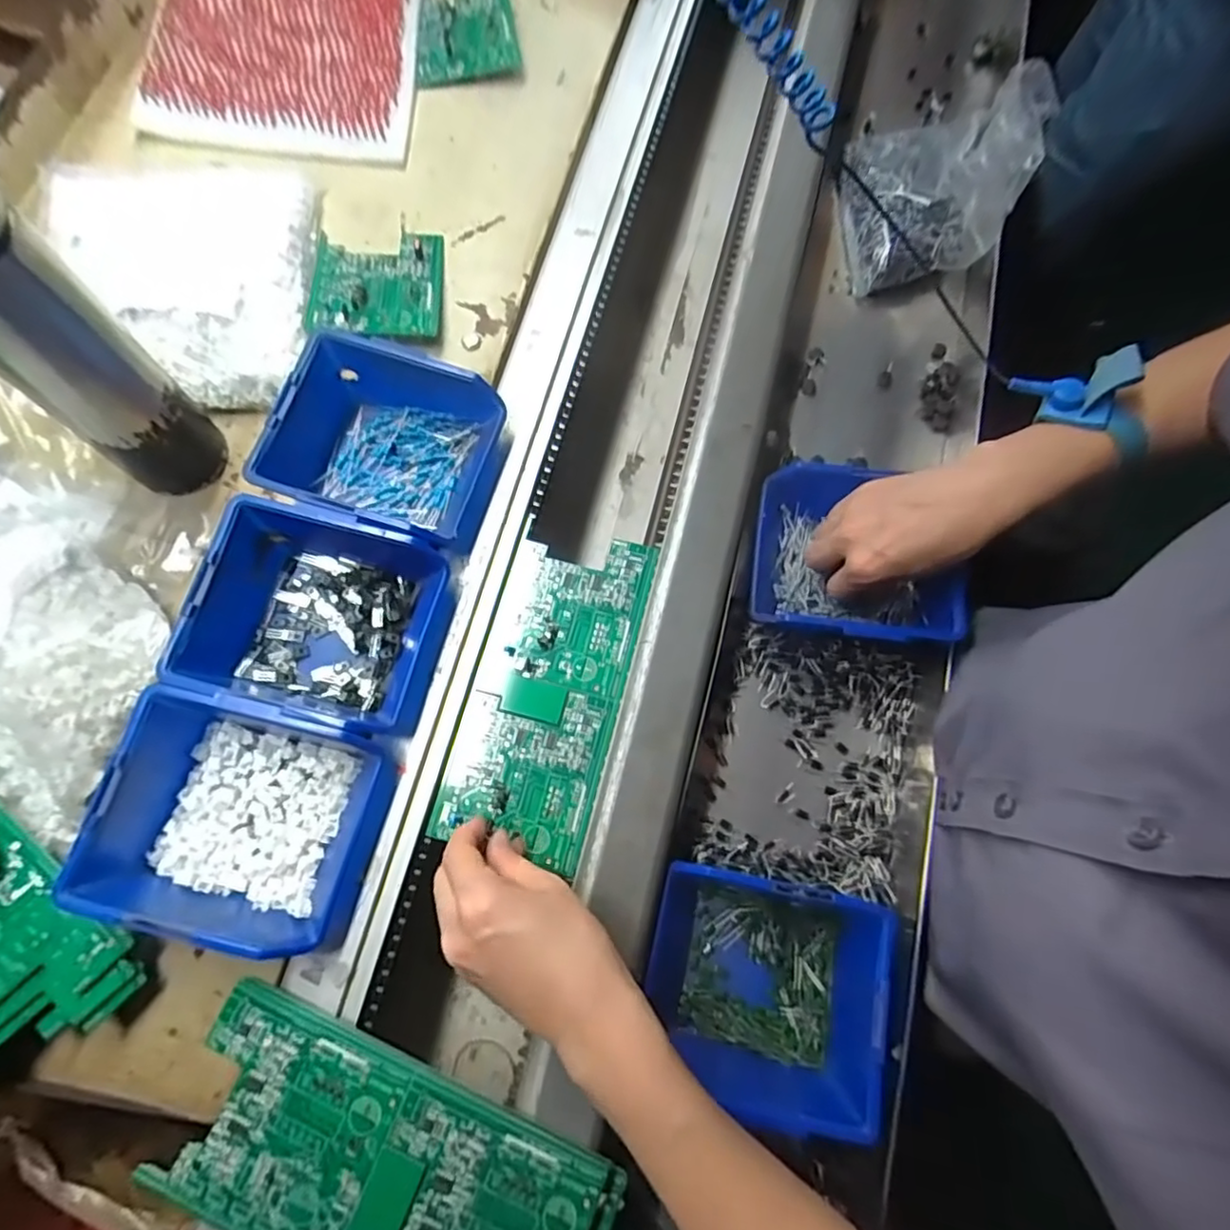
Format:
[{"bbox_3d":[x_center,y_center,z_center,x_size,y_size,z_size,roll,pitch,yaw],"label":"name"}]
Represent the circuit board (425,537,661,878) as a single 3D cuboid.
[{"bbox_3d":[-0.042,0.045,0.417,0.096,0.005,0.210,16,75,4],"label":"circuit board"}]

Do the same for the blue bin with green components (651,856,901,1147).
[{"bbox_3d":[0.091,0.221,0.381,0.136,0.060,0.121,13,74,4],"label":"blue bin with green components"}]

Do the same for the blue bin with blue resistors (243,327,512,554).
[{"bbox_3d":[-0.154,-0.113,0.427,0.139,0.061,0.122,16,74,4],"label":"blue bin with blue resistors"}]

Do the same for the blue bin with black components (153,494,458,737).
[{"bbox_3d":[-0.183,0.002,0.391,0.140,0.060,0.122,14,74,4],"label":"blue bin with black components"}]

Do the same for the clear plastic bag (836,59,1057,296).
[{"bbox_3d":[0.272,-0.375,0.528,0.143,0.100,0.148,-8,74,-3],"label":"clear plastic bag"}]

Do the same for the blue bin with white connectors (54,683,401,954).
[{"bbox_3d":[-0.214,0.113,0.360,0.143,0.062,0.118,14,74,4],"label":"blue bin with white connectors"}]

